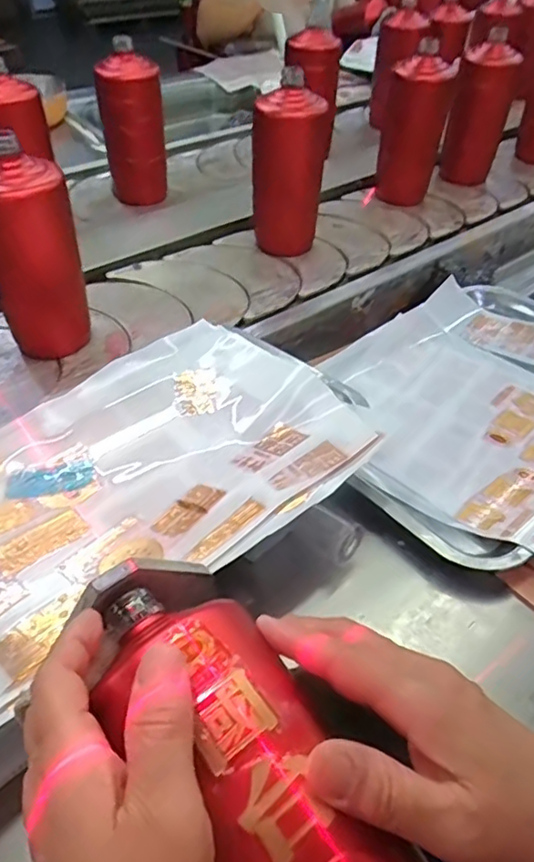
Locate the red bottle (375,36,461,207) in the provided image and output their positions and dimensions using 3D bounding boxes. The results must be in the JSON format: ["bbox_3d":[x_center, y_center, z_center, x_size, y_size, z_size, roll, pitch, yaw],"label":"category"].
[{"bbox_3d":[0.195,-0.399,0.803,0.077,0.187,0.067,8,47,9],"label":"red bottle"}]

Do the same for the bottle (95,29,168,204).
[{"bbox_3d":[-0.175,-0.392,0.779,0.074,0.184,0.057,30,53,27],"label":"bottle"}]

